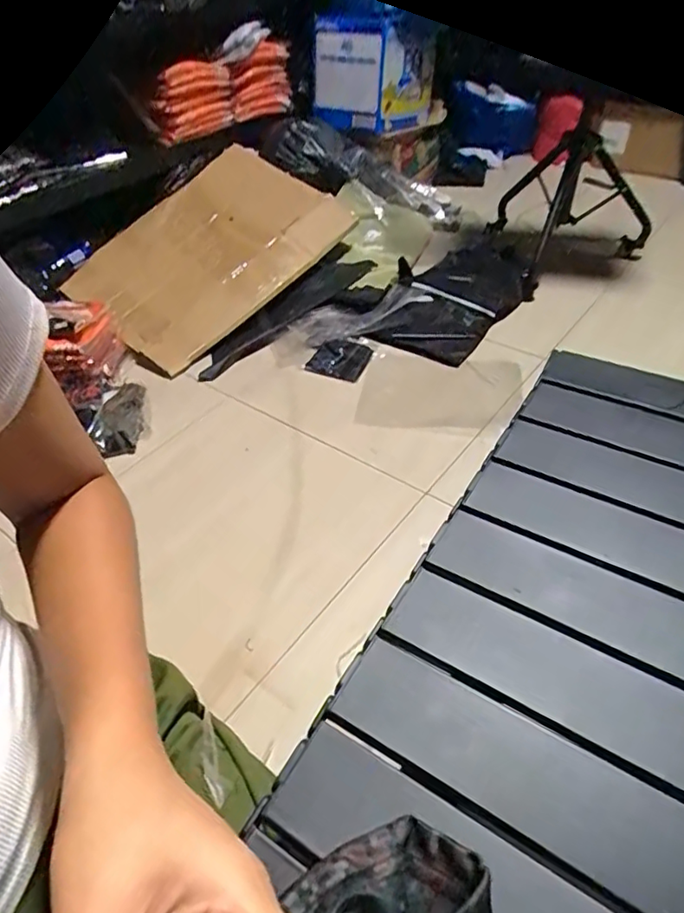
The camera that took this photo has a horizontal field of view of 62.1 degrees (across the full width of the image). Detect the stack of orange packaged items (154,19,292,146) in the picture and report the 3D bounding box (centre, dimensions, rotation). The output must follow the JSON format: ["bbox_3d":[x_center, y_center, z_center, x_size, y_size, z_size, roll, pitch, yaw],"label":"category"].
[{"bbox_3d":[-0.325,-1.010,1.537,0.396,0.199,0.133,-22,45,-15],"label":"stack of orange packaged items"}]

